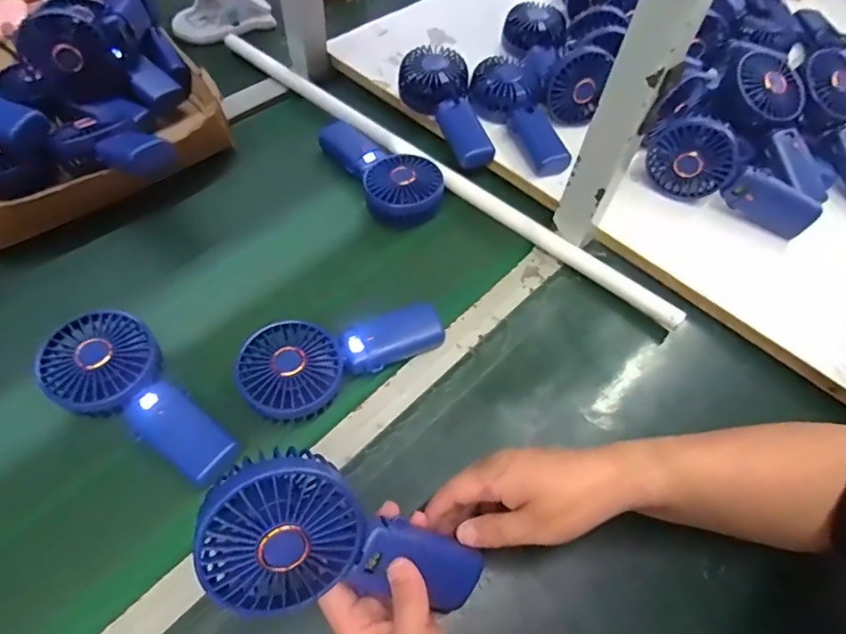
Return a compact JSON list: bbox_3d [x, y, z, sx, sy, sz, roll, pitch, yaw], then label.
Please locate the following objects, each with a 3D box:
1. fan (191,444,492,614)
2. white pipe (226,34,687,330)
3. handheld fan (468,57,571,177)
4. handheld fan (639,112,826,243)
[{"bbox_3d":[-0.050,0.145,0.311,0.178,0.042,0.086,41,84,-23],"label":"fan"},{"bbox_3d":[-0.006,-0.188,0.608,0.675,0.018,0.020,38,62,18],"label":"white pipe"},{"bbox_3d":[0.114,-0.243,0.622,0.068,0.036,0.192,-18,61,-16],"label":"handheld fan"},{"bbox_3d":[0.334,-0.148,0.559,0.184,0.090,0.037,34,60,16],"label":"handheld fan"}]

